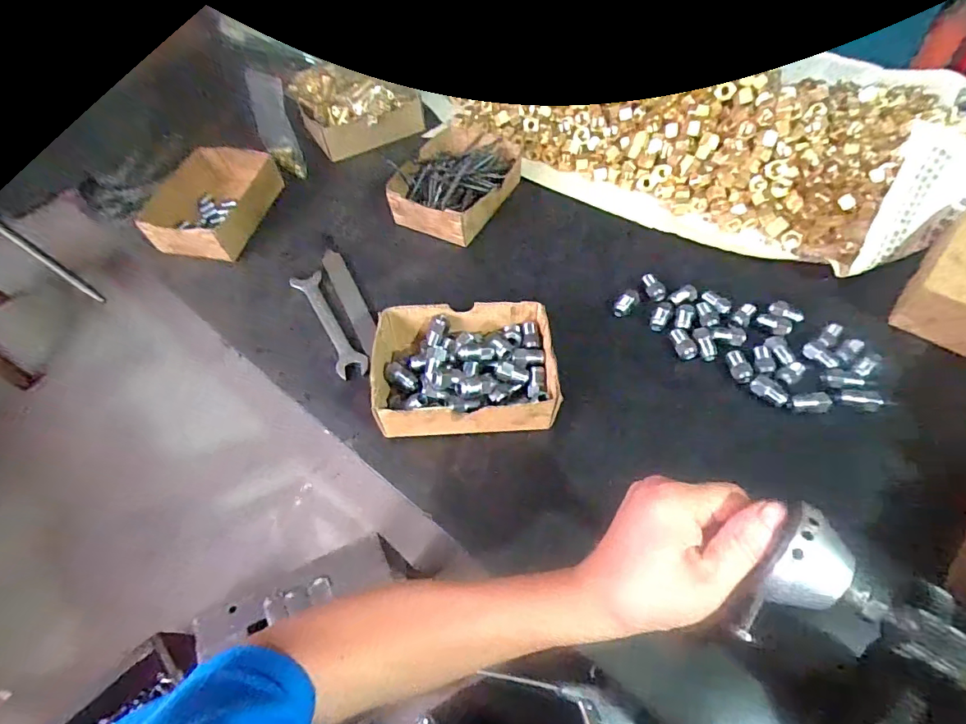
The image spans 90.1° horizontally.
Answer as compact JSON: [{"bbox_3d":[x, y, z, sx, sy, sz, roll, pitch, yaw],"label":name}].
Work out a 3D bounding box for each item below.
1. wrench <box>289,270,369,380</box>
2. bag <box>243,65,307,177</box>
[{"bbox_3d":[-0.178,-0.046,0.557,0.034,0.009,0.166,-28,59,-15],"label":"wrench"},{"bbox_3d":[-0.301,-0.341,0.698,0.048,0.144,0.024,-19,15,-9],"label":"bag"}]

